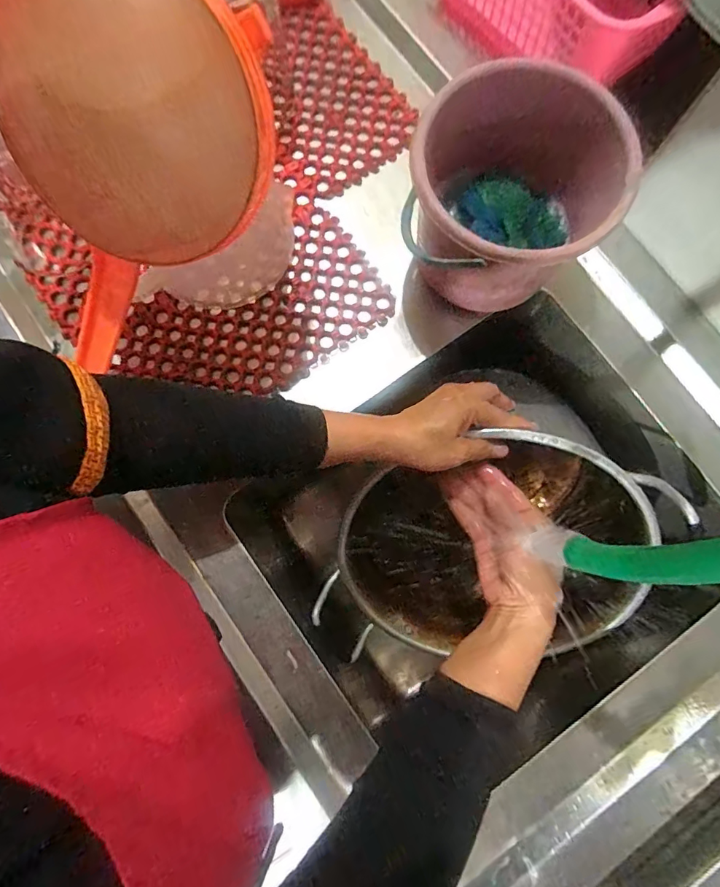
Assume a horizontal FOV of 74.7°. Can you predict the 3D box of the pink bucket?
[{"bbox_3d":[0.122,-0.199,0.423,0.162,0.138,0.161,0,80,0],"label":"pink bucket"}]

